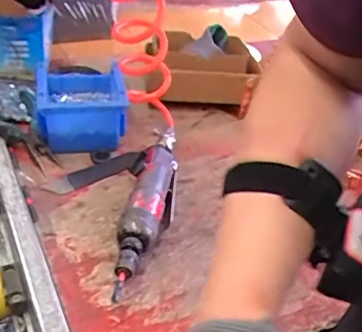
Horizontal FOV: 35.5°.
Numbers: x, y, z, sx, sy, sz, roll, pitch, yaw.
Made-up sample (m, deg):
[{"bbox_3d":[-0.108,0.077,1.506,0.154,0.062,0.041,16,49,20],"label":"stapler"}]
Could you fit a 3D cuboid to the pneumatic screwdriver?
[{"bbox_3d":[-0.033,0.039,0.620,0.047,0.042,0.273,8,36,1],"label":"pneumatic screwdriver"}]

